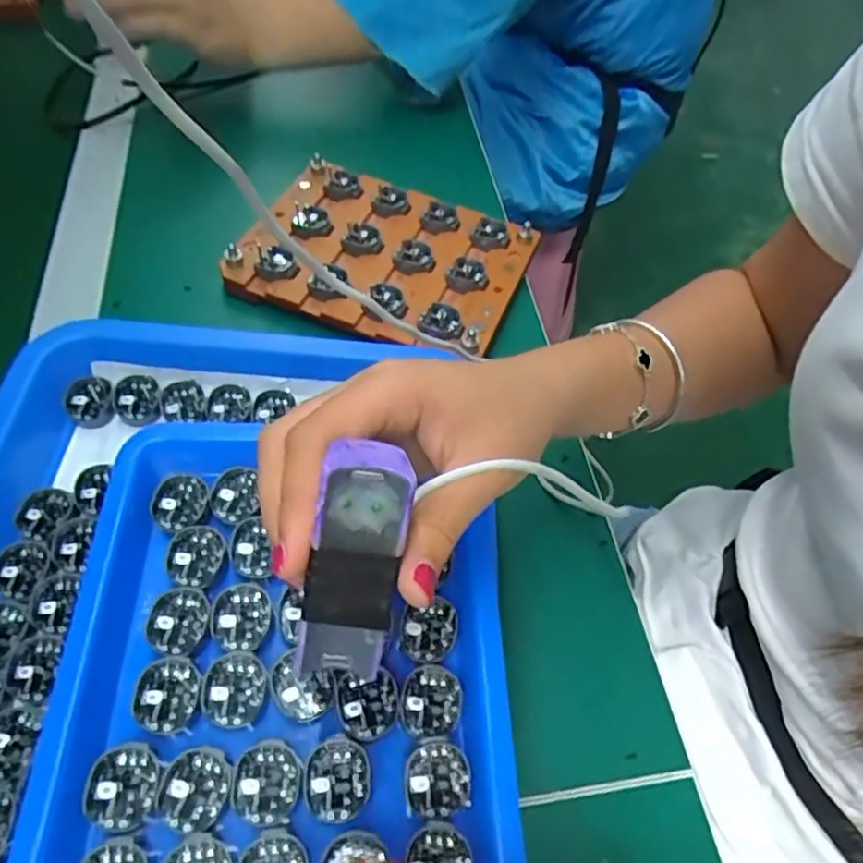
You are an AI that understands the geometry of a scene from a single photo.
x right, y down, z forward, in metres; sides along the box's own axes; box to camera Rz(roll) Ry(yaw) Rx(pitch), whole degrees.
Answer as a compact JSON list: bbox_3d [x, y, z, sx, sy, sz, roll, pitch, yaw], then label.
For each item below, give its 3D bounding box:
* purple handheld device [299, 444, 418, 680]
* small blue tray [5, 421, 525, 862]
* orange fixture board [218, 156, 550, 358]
[{"bbox_3d":[-0.023,0.043,0.198,0.026,0.076,0.019,11,19,4],"label":"purple handheld device"},{"bbox_3d":[-0.065,0.094,0.268,0.189,0.027,0.209,-1,55,-5],"label":"small blue tray"},{"bbox_3d":[-0.033,-0.123,0.450,0.184,0.022,0.137,20,56,10],"label":"orange fixture board"}]

